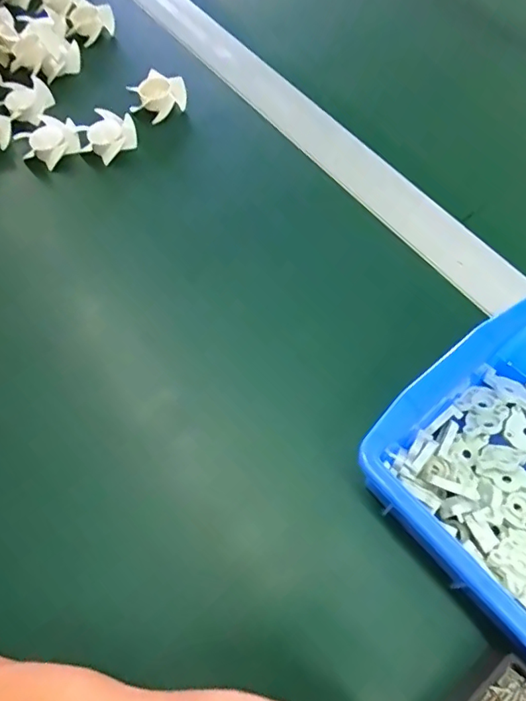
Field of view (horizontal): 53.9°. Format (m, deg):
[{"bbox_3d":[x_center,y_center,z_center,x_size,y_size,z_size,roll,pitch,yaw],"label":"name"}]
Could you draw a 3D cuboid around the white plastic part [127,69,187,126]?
[{"bbox_3d":[-0.086,-0.209,0.423,0.046,0.023,0.039,-12,64,-4],"label":"white plastic part"}]

